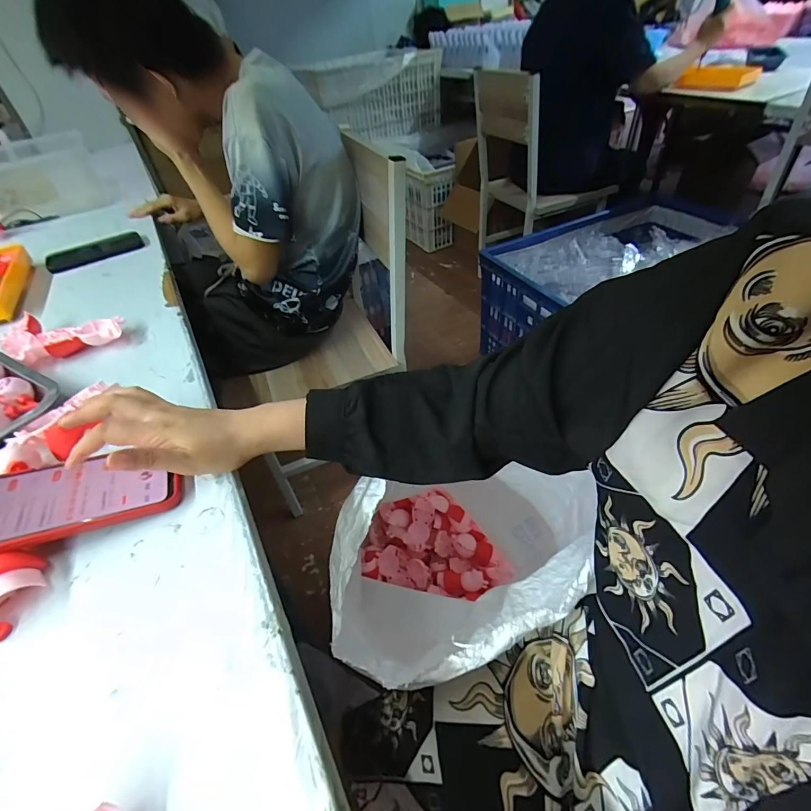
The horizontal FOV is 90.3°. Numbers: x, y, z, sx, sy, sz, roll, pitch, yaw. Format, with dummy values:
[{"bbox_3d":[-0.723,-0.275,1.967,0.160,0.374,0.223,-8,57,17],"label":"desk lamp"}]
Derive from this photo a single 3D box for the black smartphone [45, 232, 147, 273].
[{"bbox_3d":[-0.581,-0.289,0.758,0.160,0.010,0.078,-27,47,-19],"label":"black smartphone"}]

